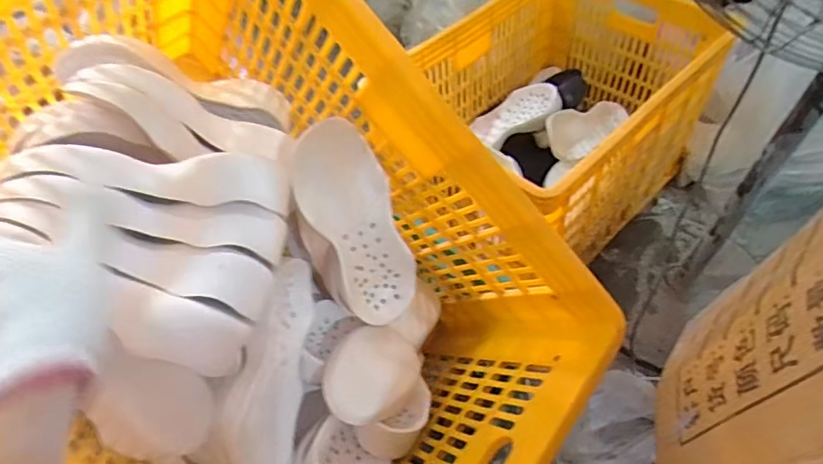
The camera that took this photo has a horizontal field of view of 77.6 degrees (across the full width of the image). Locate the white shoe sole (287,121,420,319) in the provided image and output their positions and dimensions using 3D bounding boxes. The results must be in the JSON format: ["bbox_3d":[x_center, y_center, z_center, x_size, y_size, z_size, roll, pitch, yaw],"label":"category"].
[{"bbox_3d":[-0.064,-0.006,0.636,0.107,0.260,0.038,-27,25,-15],"label":"white shoe sole"}]

